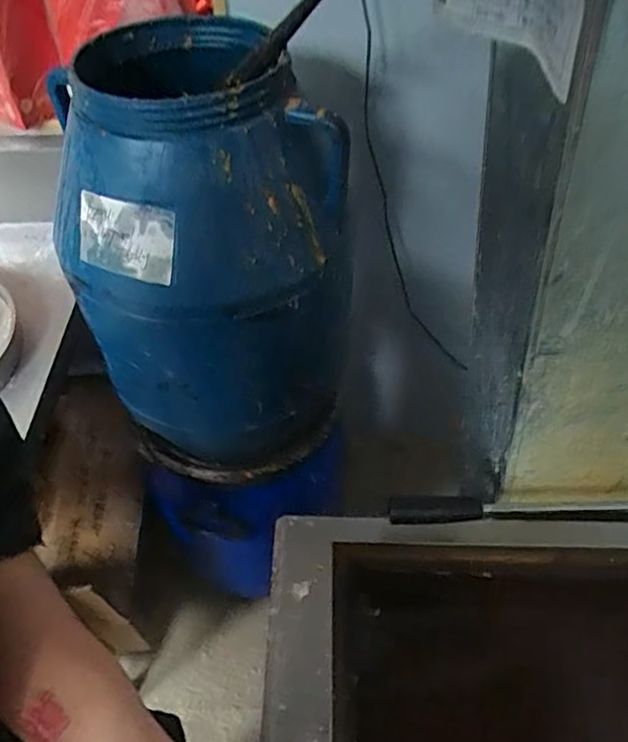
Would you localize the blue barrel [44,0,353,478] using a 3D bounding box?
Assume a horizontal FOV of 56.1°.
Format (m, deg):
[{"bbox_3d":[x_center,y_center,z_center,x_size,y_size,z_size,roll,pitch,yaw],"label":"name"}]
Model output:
[{"bbox_3d":[-0.126,-0.119,0.797,0.311,0.528,0.317,0,50,0],"label":"blue barrel"}]

